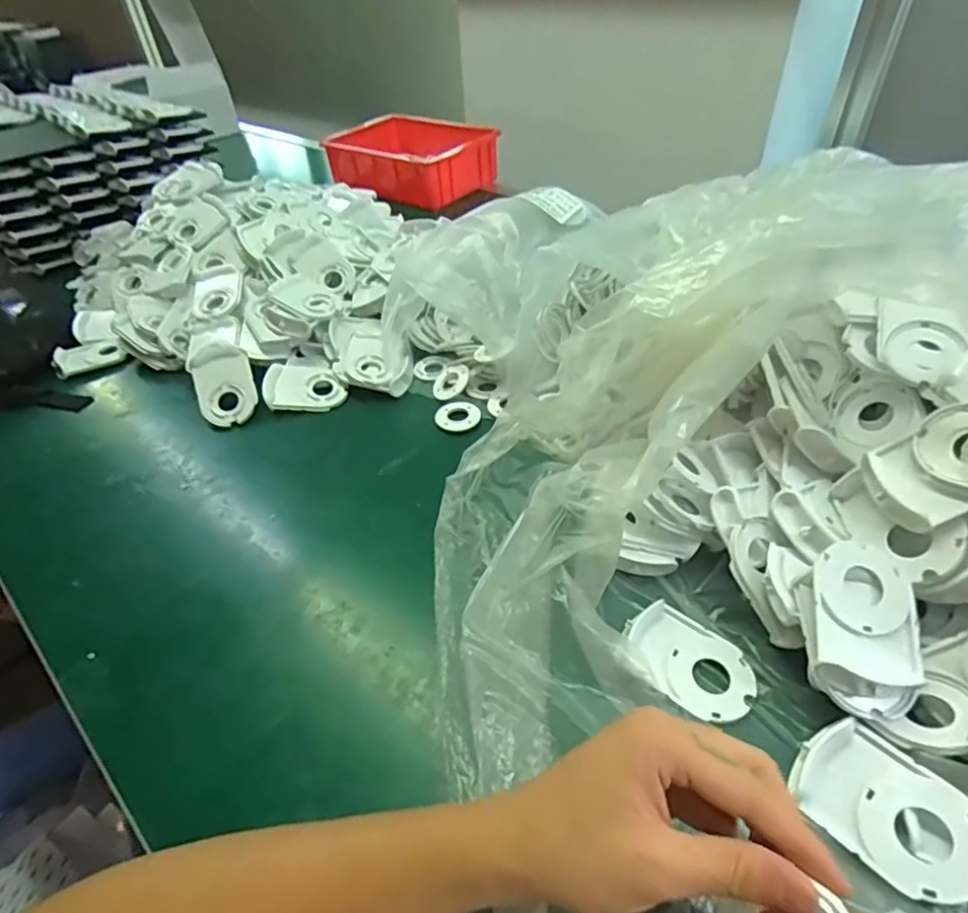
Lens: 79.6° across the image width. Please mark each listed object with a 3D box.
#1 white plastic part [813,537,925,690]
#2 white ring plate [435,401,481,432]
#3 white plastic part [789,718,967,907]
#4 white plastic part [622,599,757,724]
[{"bbox_3d":[0.217,0.090,0.334,0.058,0.015,0.075,13,64,-1],"label":"white plastic part"},{"bbox_3d":[-0.025,-0.040,0.577,0.041,0.007,0.044,-2,42,2],"label":"white ring plate"},{"bbox_3d":[0.204,0.177,0.294,0.057,0.009,0.080,-45,48,-15],"label":"white plastic part"},{"bbox_3d":[0.130,0.129,0.369,0.081,0.014,0.057,25,50,28],"label":"white plastic part"}]

